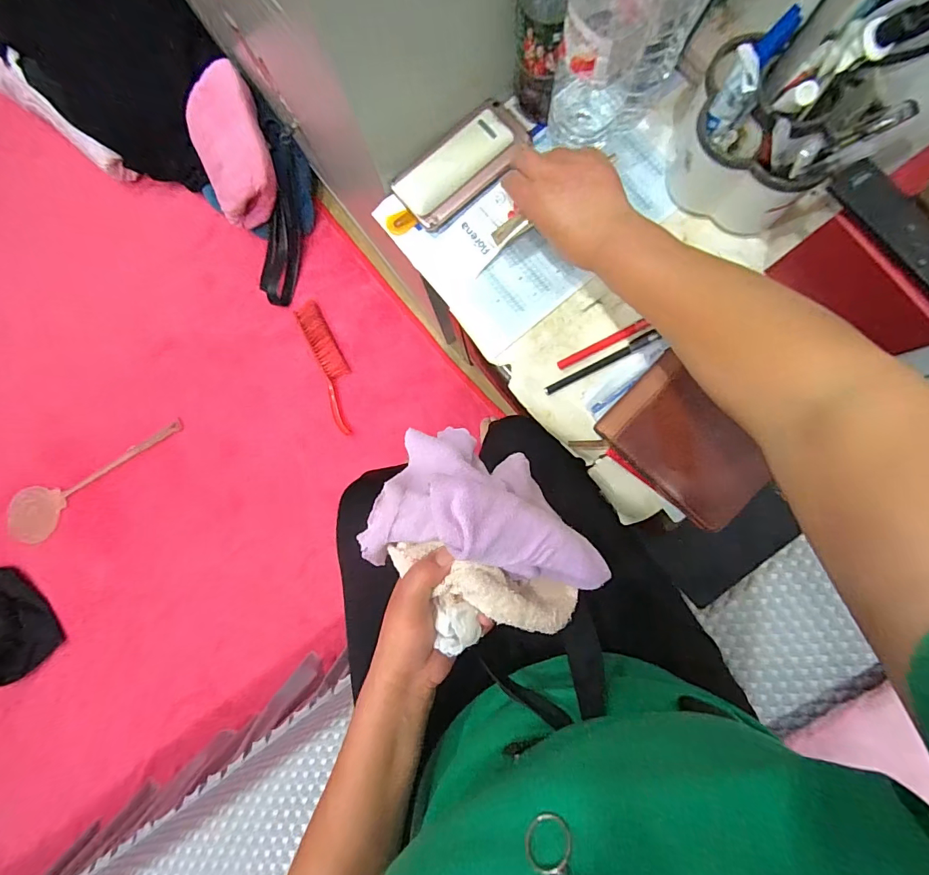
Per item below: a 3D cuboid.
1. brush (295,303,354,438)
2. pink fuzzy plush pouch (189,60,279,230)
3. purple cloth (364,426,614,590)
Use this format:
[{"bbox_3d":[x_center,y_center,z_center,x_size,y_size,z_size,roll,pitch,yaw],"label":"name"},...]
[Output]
[{"bbox_3d":[-0.326,-0.176,1.065,0.069,0.028,0.336,-22,83,2],"label":"brush"},{"bbox_3d":[-0.533,-0.664,1.000,0.254,0.085,0.282,-19,97,40],"label":"pink fuzzy plush pouch"},{"bbox_3d":[0.016,0.054,0.333,0.180,0.111,0.109,4,90,10],"label":"purple cloth"}]

